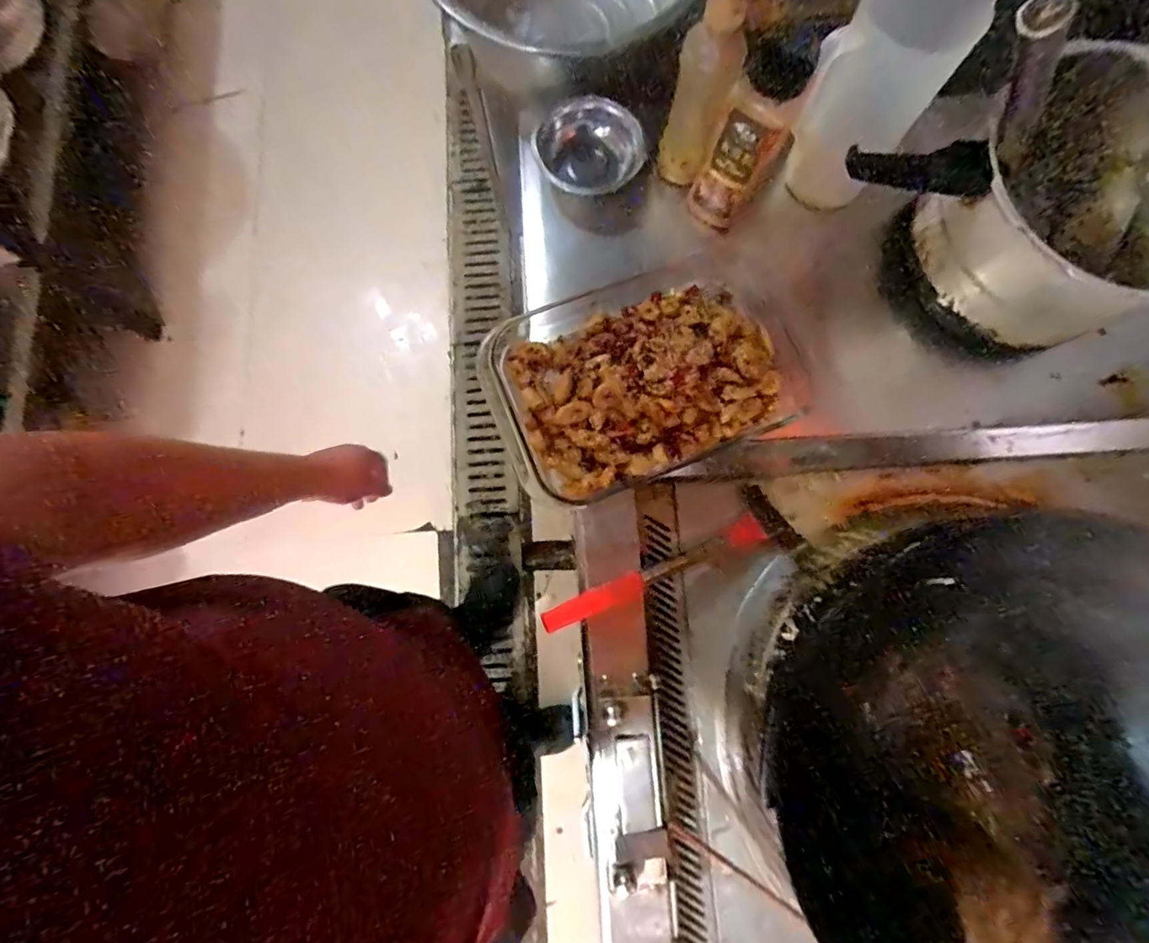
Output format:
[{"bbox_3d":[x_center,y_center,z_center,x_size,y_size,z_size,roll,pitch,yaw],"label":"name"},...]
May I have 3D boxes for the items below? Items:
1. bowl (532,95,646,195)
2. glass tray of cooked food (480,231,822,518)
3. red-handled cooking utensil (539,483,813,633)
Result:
[{"bbox_3d":[0.015,-0.434,0.723,0.137,0.065,0.118,-20,81,-4],"label":"bowl"},{"bbox_3d":[0.095,-0.124,0.666,0.388,0.065,0.249,-23,81,-5],"label":"glass tray of cooked food"},{"bbox_3d":[0.127,0.109,0.654,0.356,0.039,0.090,-19,80,-23],"label":"red-handled cooking utensil"}]

